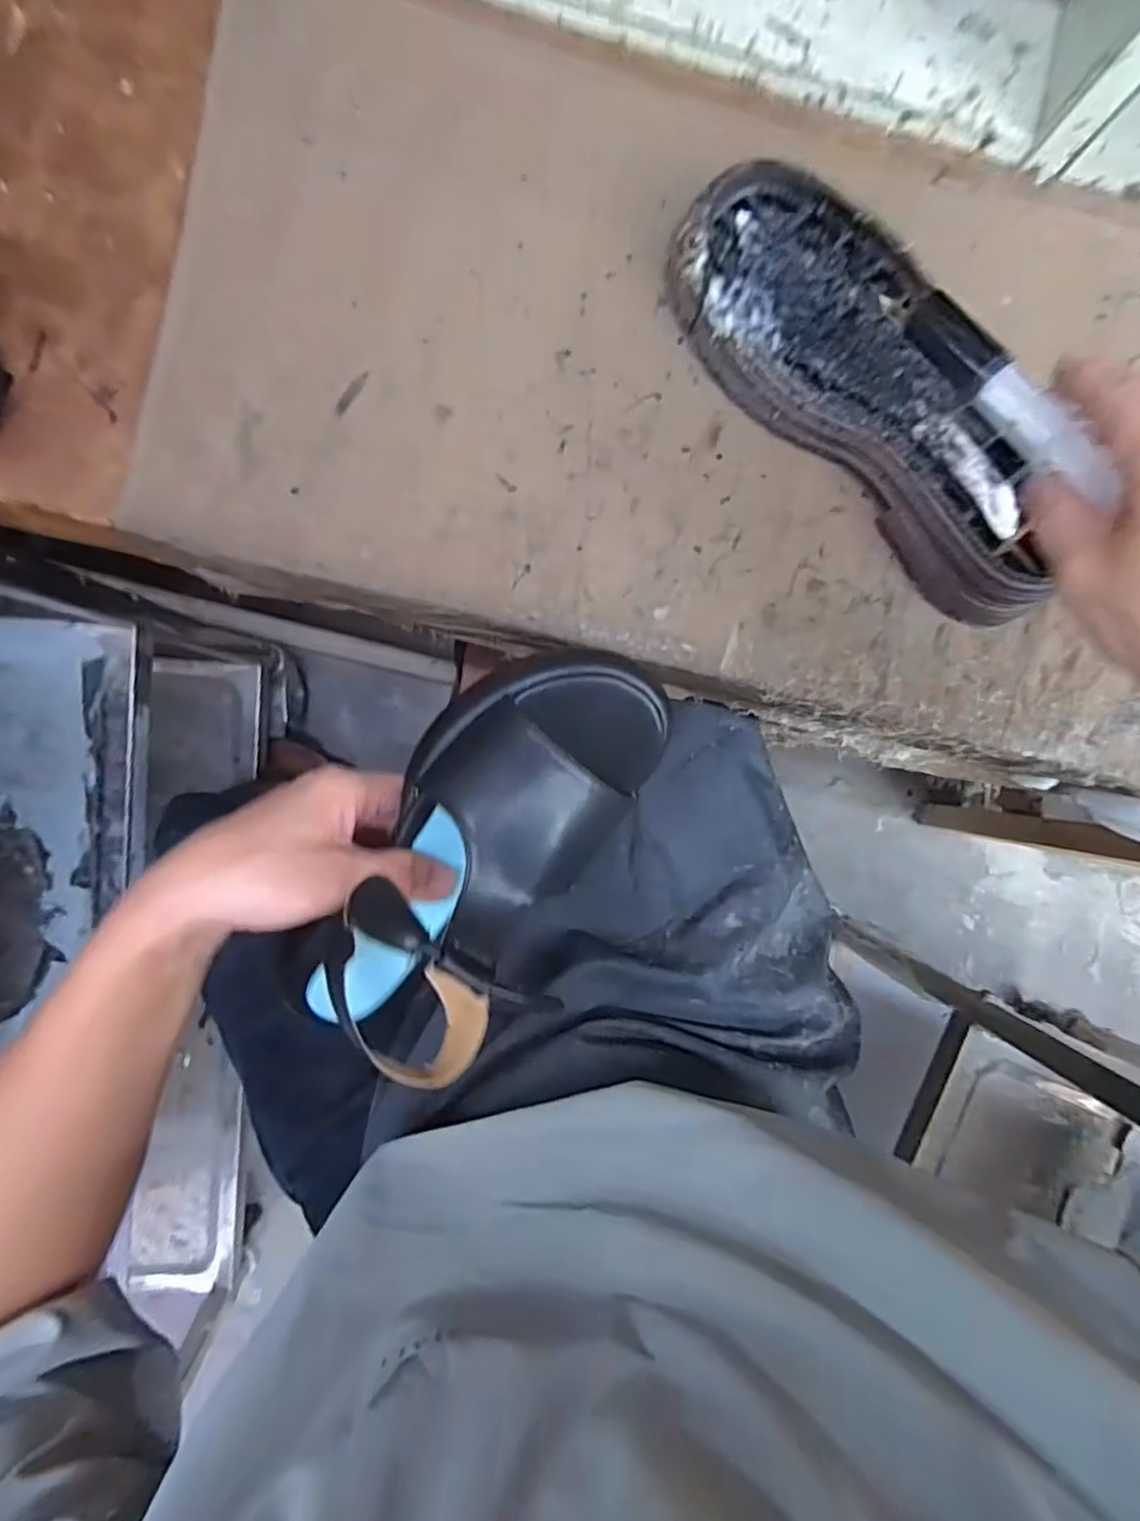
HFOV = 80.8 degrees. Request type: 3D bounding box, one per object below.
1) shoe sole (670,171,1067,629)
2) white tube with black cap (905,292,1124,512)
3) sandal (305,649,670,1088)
[{"bbox_3d":[0.159,-0.182,0.335,0.256,0.037,0.096,44,89,-5],"label":"shoe sole"},{"bbox_3d":[0.178,-0.149,0.272,0.021,0.015,0.117,-25,67,-3],"label":"white tube with black cap"},{"bbox_3d":[-0.041,0.046,0.308,0.102,0.088,0.222,32,88,-5],"label":"sandal"}]

